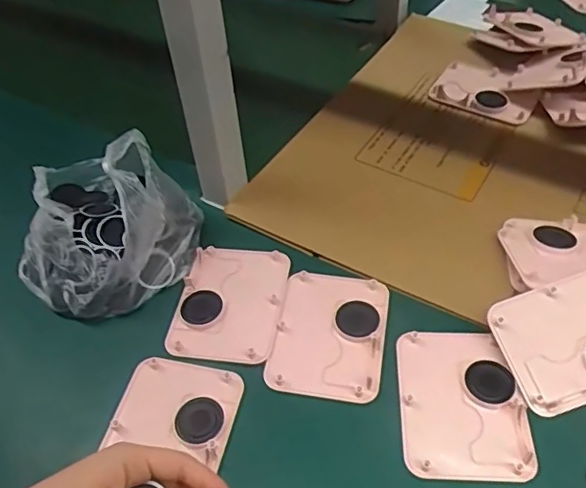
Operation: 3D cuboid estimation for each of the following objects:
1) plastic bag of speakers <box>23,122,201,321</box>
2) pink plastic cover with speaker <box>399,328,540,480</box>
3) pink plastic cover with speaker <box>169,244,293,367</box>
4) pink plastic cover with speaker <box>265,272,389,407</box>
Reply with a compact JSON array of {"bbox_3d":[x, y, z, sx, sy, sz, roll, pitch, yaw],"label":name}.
[{"bbox_3d":[-0.203,-0.040,0.572,0.166,0.120,0.203,-32,53,-23],"label":"plastic bag of speakers"},{"bbox_3d":[0.135,0.125,0.463,0.094,0.009,0.122,1,47,5],"label":"pink plastic cover with speaker"},{"bbox_3d":[-0.058,0.055,0.541,0.095,0.012,0.125,6,48,9],"label":"pink plastic cover with speaker"},{"bbox_3d":[0.033,0.077,0.512,0.095,0.010,0.122,8,48,11],"label":"pink plastic cover with speaker"}]

